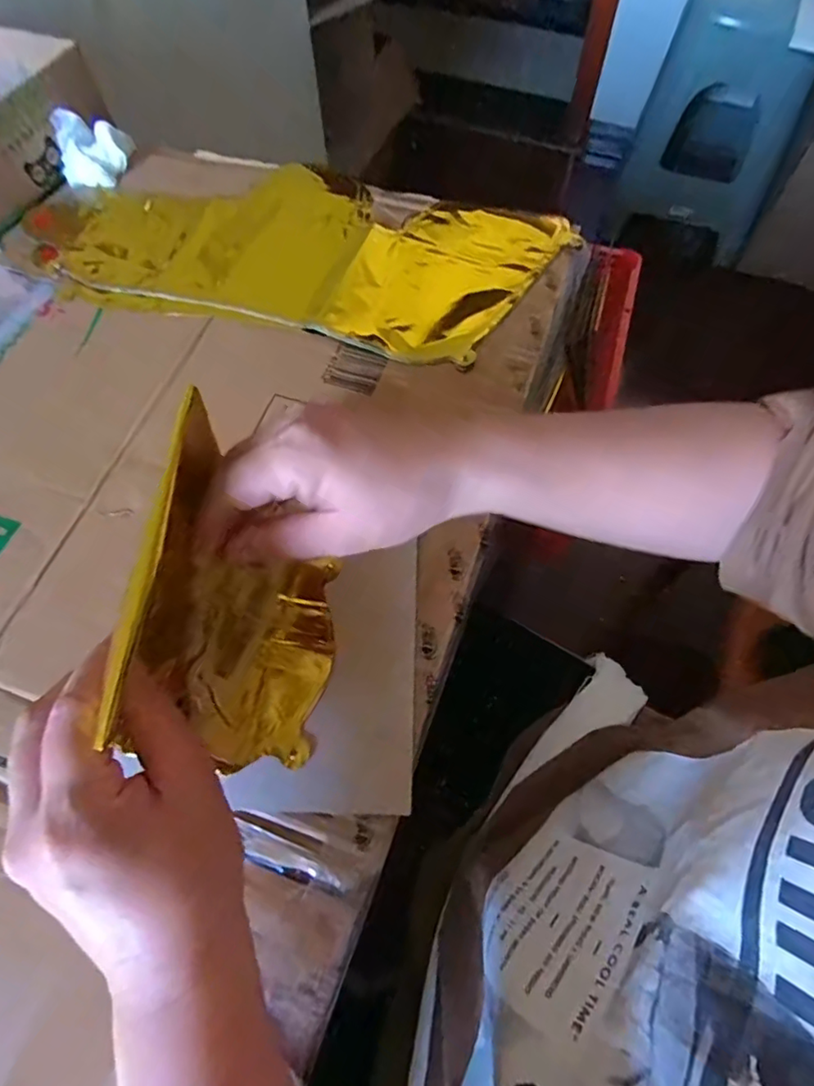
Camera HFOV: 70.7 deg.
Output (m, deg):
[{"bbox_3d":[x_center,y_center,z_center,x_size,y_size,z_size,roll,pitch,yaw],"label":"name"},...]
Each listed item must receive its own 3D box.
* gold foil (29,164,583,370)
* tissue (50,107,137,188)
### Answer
[{"bbox_3d":[-0.099,-0.243,0.472,0.425,0.015,0.183,12,65,7],"label":"gold foil"},{"bbox_3d":[-0.274,-0.346,0.501,0.057,0.040,0.039,-10,64,-3],"label":"tissue"}]

